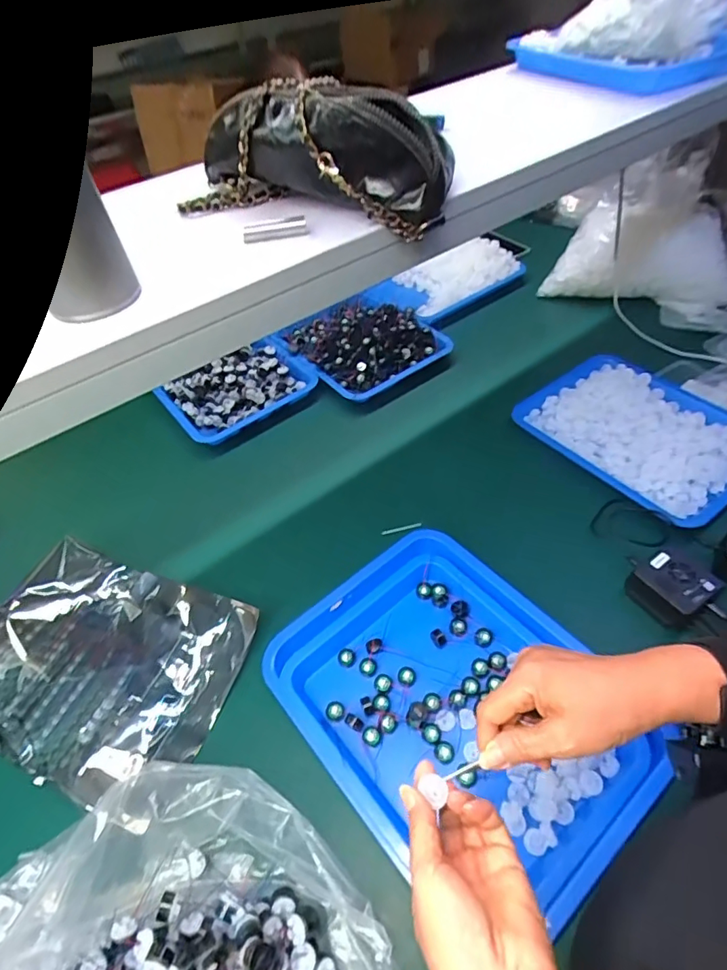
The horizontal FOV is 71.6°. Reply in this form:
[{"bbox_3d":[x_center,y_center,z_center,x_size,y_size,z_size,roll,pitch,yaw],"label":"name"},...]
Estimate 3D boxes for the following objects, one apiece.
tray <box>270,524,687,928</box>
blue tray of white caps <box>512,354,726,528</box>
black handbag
[{"bbox_3d":[0.093,0.224,0.552,0.292,0.062,0.385,-36,57,-22],"label":"tray"},{"bbox_3d":[0.432,-0.094,0.783,0.246,0.034,0.327,-35,56,-21],"label":"blue tray of white caps"},{"bbox_3d":[-0.041,-0.282,0.430,0.231,0.088,0.073,12,52,16],"label":"black handbag"}]

